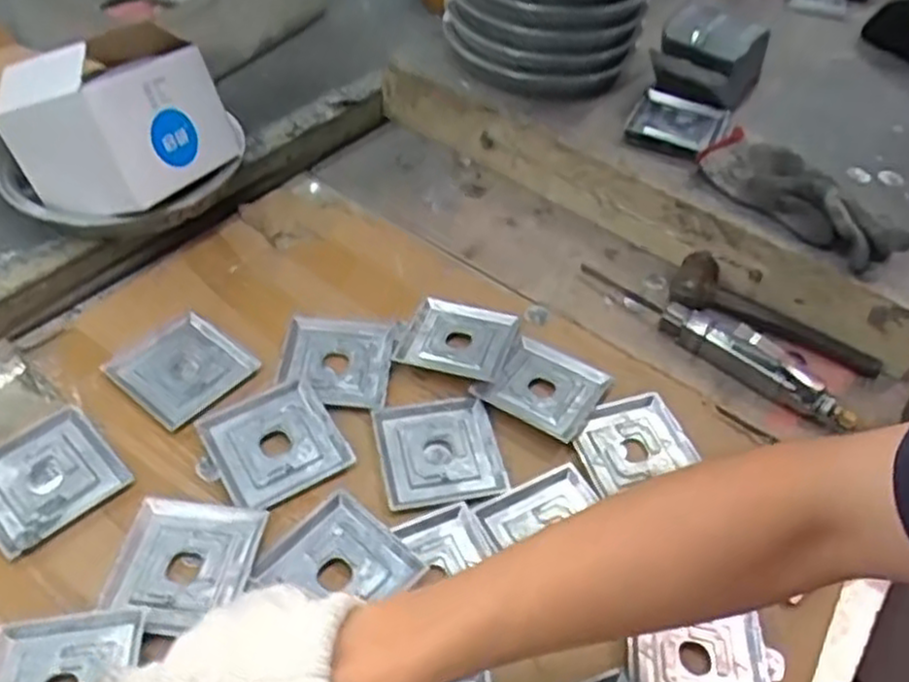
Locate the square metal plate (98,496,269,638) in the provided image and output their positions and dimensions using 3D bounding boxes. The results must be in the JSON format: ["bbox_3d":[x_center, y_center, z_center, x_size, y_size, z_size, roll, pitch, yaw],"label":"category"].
[{"bbox_3d":[-0.178,0.144,0.493,0.087,0.007,0.089,9,48,2],"label":"square metal plate"}]

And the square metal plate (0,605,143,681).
[{"bbox_3d":[-0.232,0.198,0.438,0.086,0.014,0.084,-2,48,-8],"label":"square metal plate"}]

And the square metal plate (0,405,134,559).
[{"bbox_3d":[-0.293,0.094,0.534,0.095,0.004,0.090,37,54,25],"label":"square metal plate"}]

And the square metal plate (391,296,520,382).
[{"bbox_3d":[0.003,-0.001,0.645,0.089,0.017,0.081,17,48,9],"label":"square metal plate"}]

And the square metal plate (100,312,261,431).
[{"bbox_3d":[-0.221,0.020,0.609,0.091,0.008,0.087,34,53,23],"label":"square metal plate"}]

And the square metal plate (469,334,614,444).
[{"bbox_3d":[0.074,0.037,0.615,0.085,0.015,0.085,26,50,17],"label":"square metal plate"}]

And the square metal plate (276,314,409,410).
[{"bbox_3d":[-0.097,0.012,0.626,0.093,0.008,0.096,10,48,3],"label":"square metal plate"}]

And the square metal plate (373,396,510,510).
[{"bbox_3d":[-0.012,0.081,0.566,0.089,0.008,0.088,-4,49,-10],"label":"square metal plate"}]

